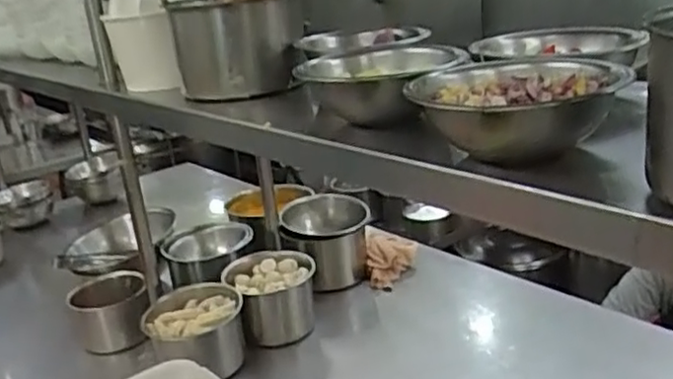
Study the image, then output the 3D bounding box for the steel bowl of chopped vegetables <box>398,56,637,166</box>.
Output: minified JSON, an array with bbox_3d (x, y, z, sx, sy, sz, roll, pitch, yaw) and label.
[{"bbox_3d":[0.129,-0.056,0.500,0.137,0.053,0.141,-5,20,5],"label":"steel bowl of chopped vegetables"}]

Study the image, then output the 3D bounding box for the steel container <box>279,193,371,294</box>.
[{"bbox_3d":[-0.019,0.104,1.335,0.164,0.134,0.176,-7,20,-1],"label":"steel container"}]

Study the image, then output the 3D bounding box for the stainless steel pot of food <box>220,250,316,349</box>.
[{"bbox_3d":[-0.108,0.183,1.167,0.137,0.109,0.139,-6,20,2],"label":"stainless steel pot of food"}]

